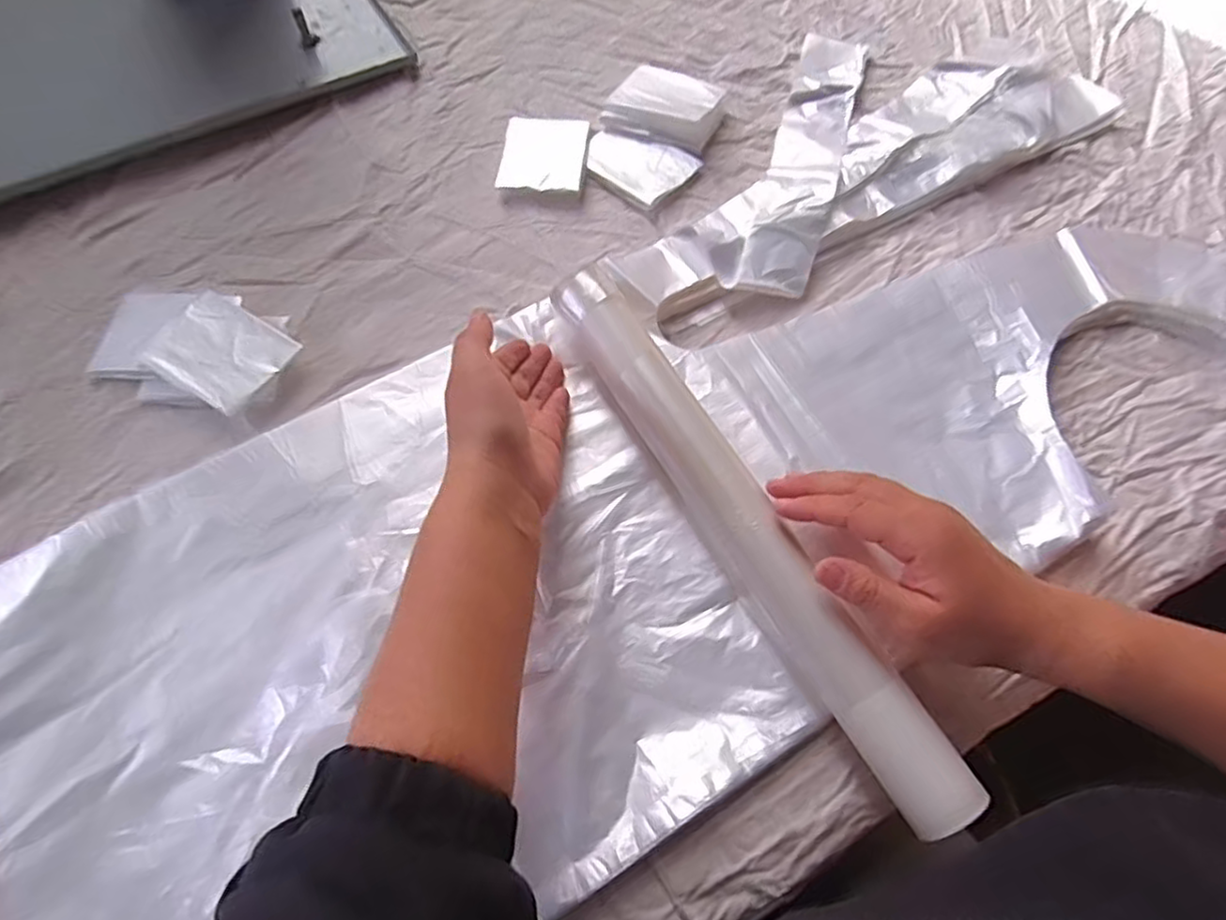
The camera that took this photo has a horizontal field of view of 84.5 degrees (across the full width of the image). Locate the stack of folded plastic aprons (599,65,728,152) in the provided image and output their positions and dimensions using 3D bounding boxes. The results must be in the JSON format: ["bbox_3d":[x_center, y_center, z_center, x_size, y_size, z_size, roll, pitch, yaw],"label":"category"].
[{"bbox_3d":[0.042,-0.279,0.530,0.082,0.024,0.065,23,68,8],"label":"stack of folded plastic aprons"}]

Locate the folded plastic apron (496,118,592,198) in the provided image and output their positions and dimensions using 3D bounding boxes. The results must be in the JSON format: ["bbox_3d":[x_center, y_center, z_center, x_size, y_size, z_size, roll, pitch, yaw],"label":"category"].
[{"bbox_3d":[-0.052,-0.236,0.519,0.064,0.013,0.080,4,67,0],"label":"folded plastic apron"}]

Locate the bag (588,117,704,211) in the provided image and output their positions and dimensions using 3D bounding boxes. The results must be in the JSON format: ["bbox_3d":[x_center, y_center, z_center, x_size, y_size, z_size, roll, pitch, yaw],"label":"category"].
[{"bbox_3d":[0.017,-0.230,0.519,0.085,0.010,0.060,36,70,13],"label":"bag"}]

